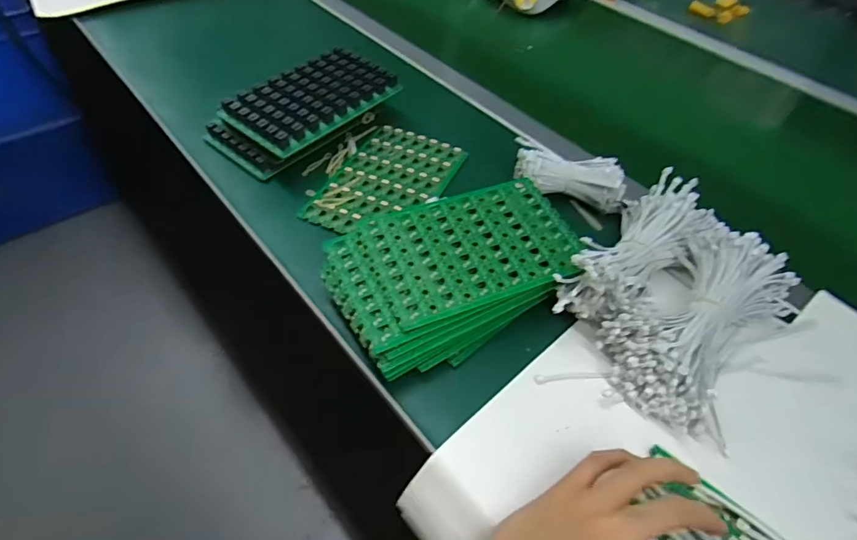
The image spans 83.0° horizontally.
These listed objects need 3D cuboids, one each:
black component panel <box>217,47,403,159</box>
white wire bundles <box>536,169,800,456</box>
[{"bbox_3d":[-0.134,-0.203,0.568,0.105,0.026,0.181,36,57,24],"label":"black component panel"},{"bbox_3d":[0.216,0.023,0.422,0.168,0.072,0.221,33,56,22],"label":"white wire bundles"}]

